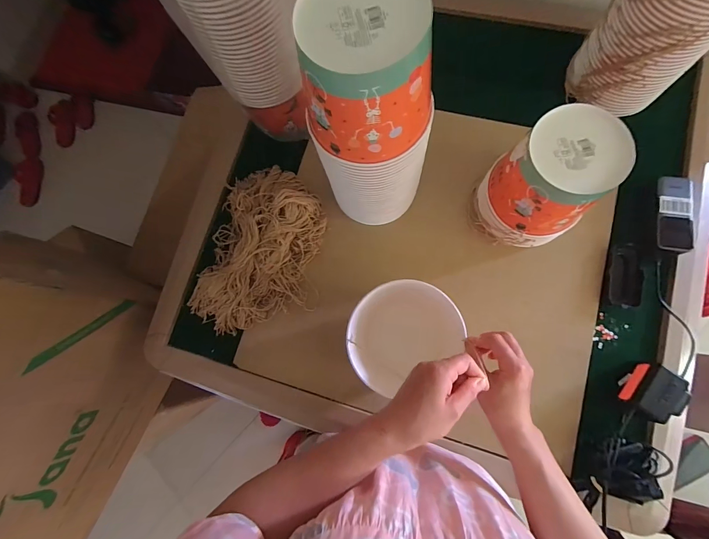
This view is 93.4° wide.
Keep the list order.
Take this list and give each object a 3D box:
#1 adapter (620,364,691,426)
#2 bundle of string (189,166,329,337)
[{"bbox_3d":[0.451,0.189,0.515,0.058,0.071,0.077,31,82,10],"label":"adapter"},{"bbox_3d":[-0.179,-0.039,0.607,0.222,0.072,0.314,8,83,6],"label":"bundle of string"}]

